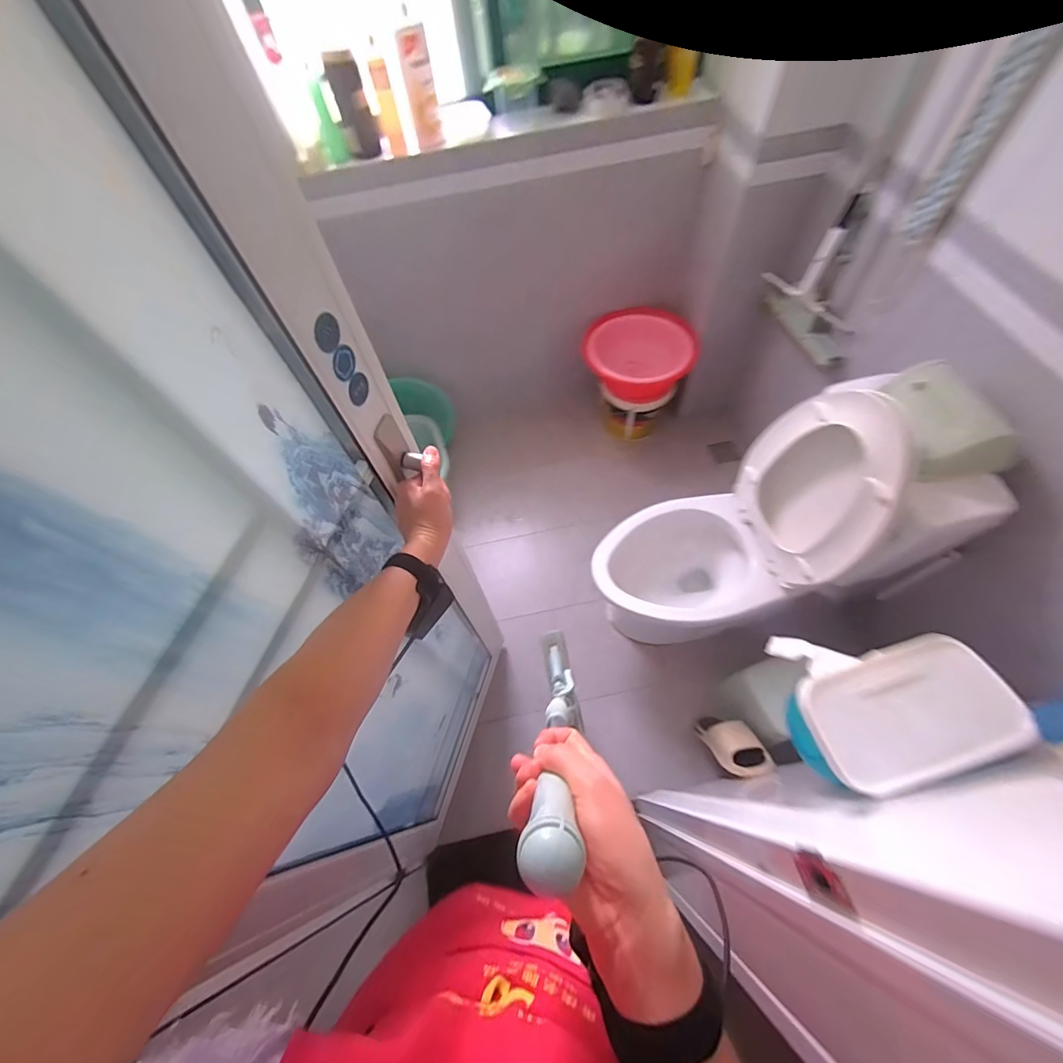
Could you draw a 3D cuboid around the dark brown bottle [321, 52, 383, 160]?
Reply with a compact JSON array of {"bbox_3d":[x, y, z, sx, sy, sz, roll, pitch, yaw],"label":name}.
[{"bbox_3d":[-0.407,-0.974,1.038,0.079,0.192,0.050,-15,63,-7],"label":"dark brown bottle"}]

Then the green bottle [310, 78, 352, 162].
[{"bbox_3d":[-0.475,-0.952,1.052,0.054,0.144,0.046,-20,64,-9],"label":"green bottle"}]

